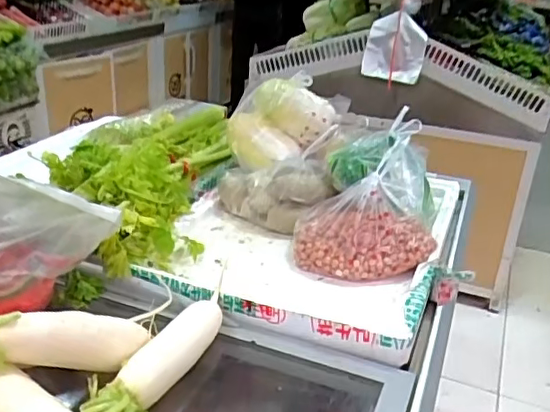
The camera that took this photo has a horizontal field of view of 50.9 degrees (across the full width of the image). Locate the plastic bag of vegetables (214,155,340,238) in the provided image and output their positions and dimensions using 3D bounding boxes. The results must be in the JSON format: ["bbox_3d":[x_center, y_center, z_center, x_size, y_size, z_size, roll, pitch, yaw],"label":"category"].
[{"bbox_3d":[0.000,-0.028,1.072,0.216,0.101,0.118,8,25,10],"label":"plastic bag of vegetables"}]

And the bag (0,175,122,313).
[{"bbox_3d":[-0.357,0.050,0.740,0.251,0.120,0.170,10,25,14],"label":"bag"}]

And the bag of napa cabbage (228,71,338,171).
[{"bbox_3d":[0.015,-0.162,1.117,0.211,0.145,0.136,3,25,-2],"label":"bag of napa cabbage"}]

